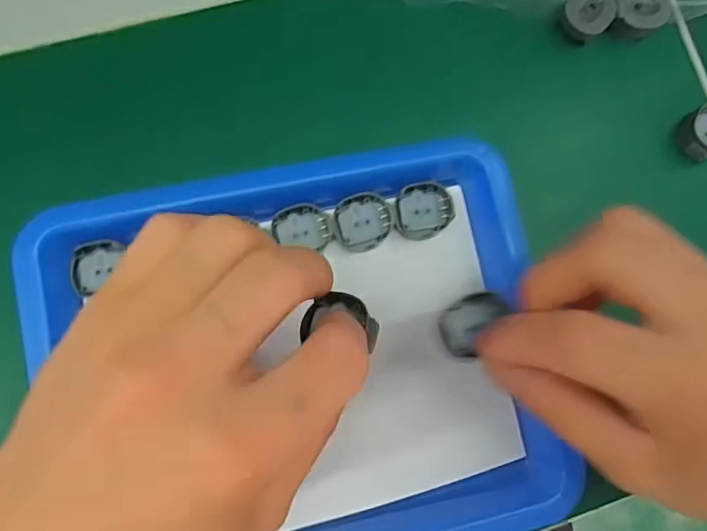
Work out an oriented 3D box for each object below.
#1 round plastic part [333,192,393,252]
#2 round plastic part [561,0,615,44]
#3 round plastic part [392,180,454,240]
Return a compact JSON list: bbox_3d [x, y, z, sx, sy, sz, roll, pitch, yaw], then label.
[{"bbox_3d":[0.005,-0.020,0.251,0.027,0.009,0.026,1,82,-4],"label":"round plastic part"},{"bbox_3d":[0.123,-0.132,0.275,0.025,0.012,0.024,1,82,-4],"label":"round plastic part"},{"bbox_3d":[0.034,-0.026,0.255,0.029,0.009,0.026,-8,82,-6],"label":"round plastic part"}]

